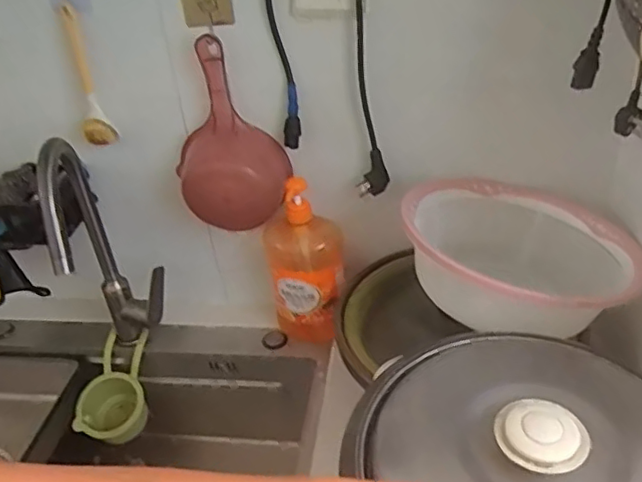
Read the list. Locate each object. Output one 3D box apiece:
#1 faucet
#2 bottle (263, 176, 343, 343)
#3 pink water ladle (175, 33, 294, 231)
[{"bbox_3d":[-0.311,0.006,0.883,0.126,0.358,0.232,-21,35,-19],"label":"faucet"},{"bbox_3d":[-0.024,0.037,0.912,0.116,0.245,0.063,-7,33,2],"label":"bottle"},{"bbox_3d":[-0.131,-0.128,0.864,0.159,0.261,0.087,-13,33,-8],"label":"pink water ladle"}]

